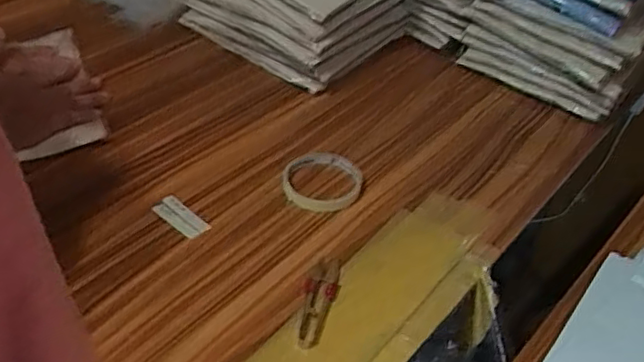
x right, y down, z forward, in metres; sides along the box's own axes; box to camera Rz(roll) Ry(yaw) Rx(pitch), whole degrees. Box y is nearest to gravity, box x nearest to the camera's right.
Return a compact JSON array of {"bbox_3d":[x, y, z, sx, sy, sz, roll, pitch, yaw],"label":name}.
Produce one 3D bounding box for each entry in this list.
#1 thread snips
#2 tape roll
[{"bbox_3d":[-0.002,0.104,0.574,0.030,0.007,0.109,9,40,4],"label":"thread snips"},{"bbox_3d":[0.000,-0.001,0.690,0.085,0.013,0.085,3,40,-3],"label":"tape roll"}]

